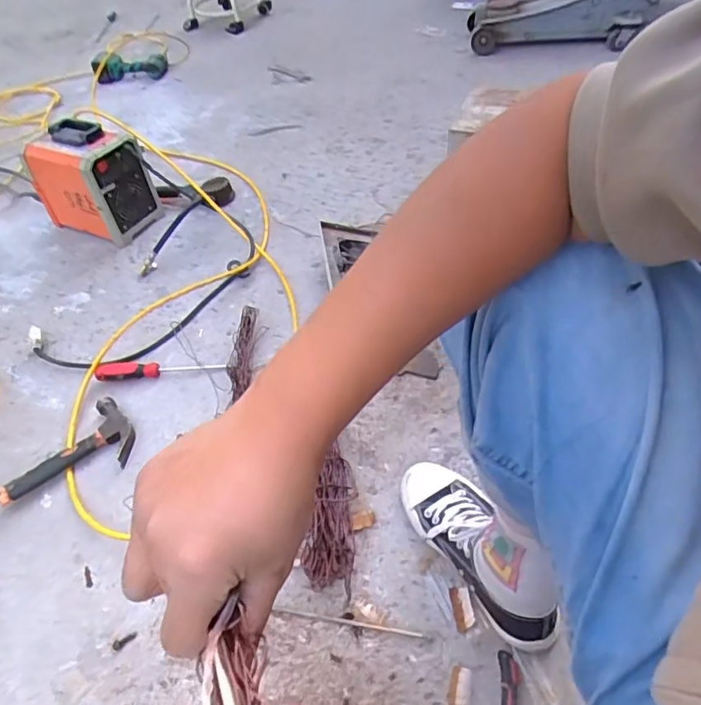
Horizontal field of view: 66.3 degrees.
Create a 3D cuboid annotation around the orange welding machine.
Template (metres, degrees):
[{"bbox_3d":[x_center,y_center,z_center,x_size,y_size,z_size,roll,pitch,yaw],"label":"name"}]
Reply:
[{"bbox_3d":[-0.566,-0.375,1.172,0.230,0.225,0.129,12,51,18],"label":"orange welding machine"}]

